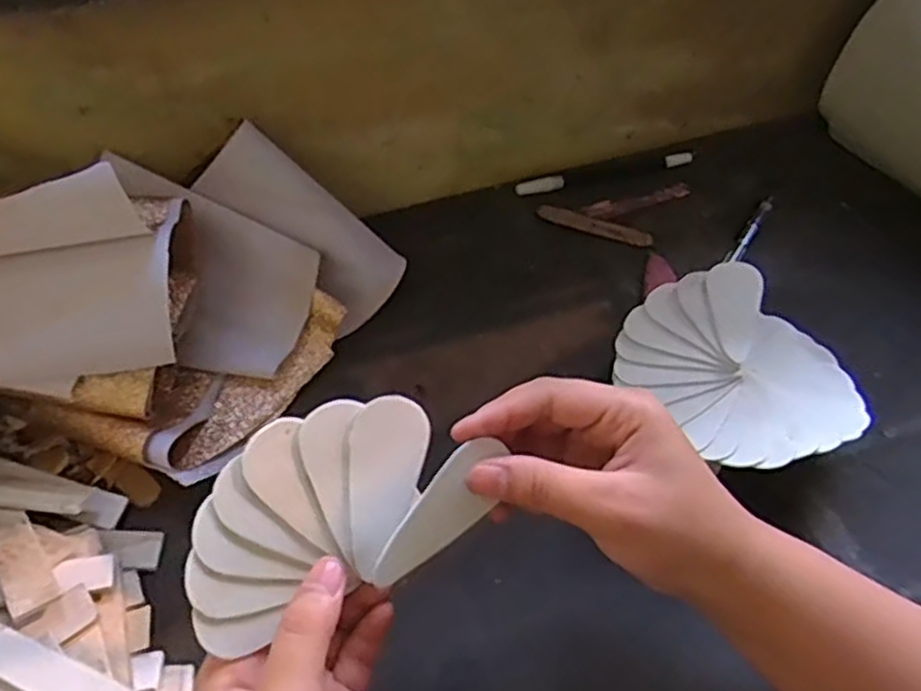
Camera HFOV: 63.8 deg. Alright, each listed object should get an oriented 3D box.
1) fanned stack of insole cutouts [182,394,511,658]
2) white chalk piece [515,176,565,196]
[{"bbox_3d":[-0.045,0.060,0.283,0.121,0.013,0.070,-20,94,-19],"label":"fanned stack of insole cutouts"},{"bbox_3d":[0.062,-0.124,0.575,0.038,0.009,0.009,-10,54,-9],"label":"white chalk piece"}]

